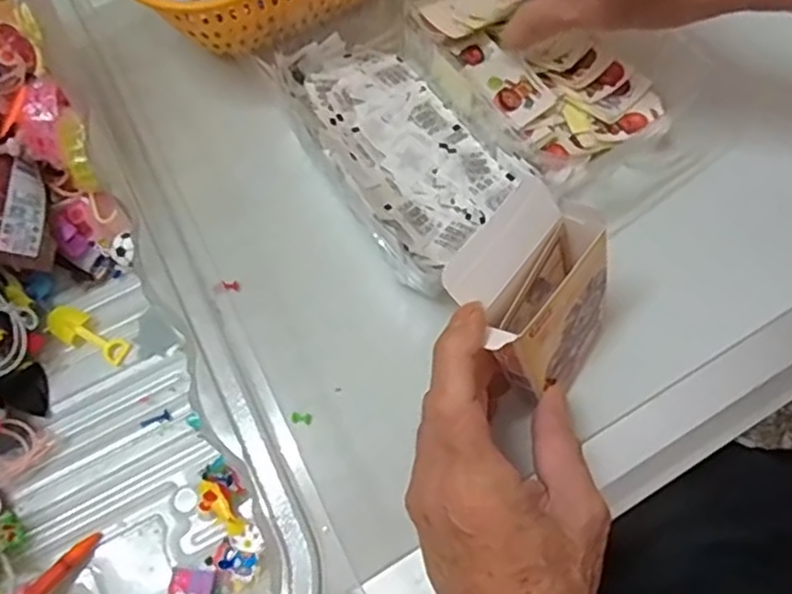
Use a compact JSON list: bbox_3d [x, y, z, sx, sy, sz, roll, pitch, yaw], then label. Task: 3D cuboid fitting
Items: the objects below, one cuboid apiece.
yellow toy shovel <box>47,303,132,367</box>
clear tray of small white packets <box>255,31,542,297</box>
[{"bbox_3d":[-0.171,0.021,0.380,0.048,0.007,0.018,31,74,0],"label":"yellow toy shovel"},{"bbox_3d":[-0.002,-0.091,0.395,0.103,0.035,0.163,-39,73,-11],"label":"clear tray of small white packets"}]

